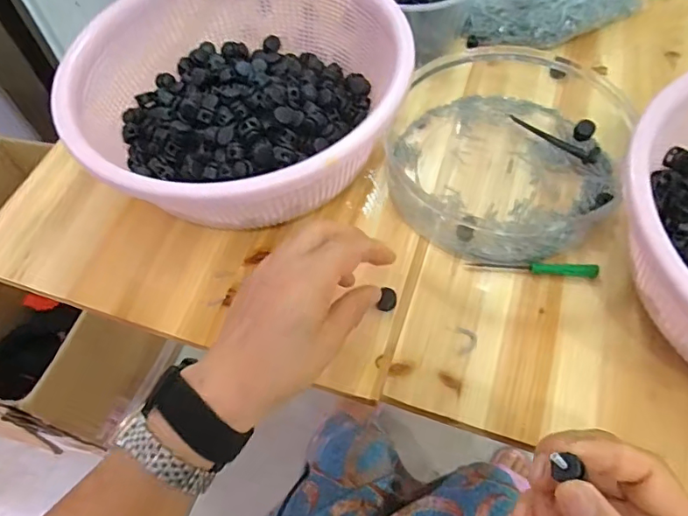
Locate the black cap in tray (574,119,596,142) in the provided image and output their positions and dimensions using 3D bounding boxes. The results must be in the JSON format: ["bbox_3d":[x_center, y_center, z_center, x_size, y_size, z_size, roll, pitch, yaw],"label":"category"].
[{"bbox_3d":[0.215,-0.115,0.461,0.014,0.014,0.015,-2,58,4],"label":"black cap in tray"}]

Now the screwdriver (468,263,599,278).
[{"bbox_3d":[0.146,0.008,0.401,0.096,0.008,0.009,3,59,7],"label":"screwdriver"}]

